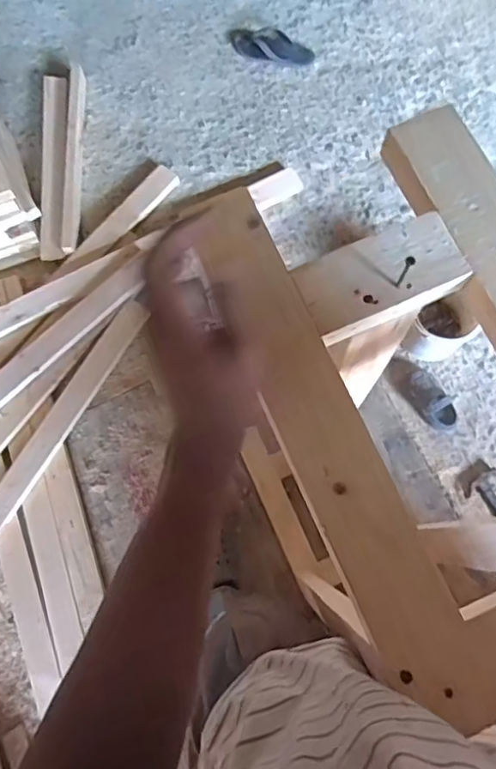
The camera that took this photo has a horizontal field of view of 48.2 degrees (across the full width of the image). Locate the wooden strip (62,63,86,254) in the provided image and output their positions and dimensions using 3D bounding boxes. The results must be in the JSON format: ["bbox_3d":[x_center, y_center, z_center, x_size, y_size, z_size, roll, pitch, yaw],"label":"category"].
[{"bbox_3d":[-0.521,-0.685,1.654,0.048,0.028,0.629,-2,78,-1],"label":"wooden strip"}]

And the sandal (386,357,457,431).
[{"bbox_3d":[0.472,0.019,1.491,0.102,0.037,0.235,-40,81,-8],"label":"sandal"}]

